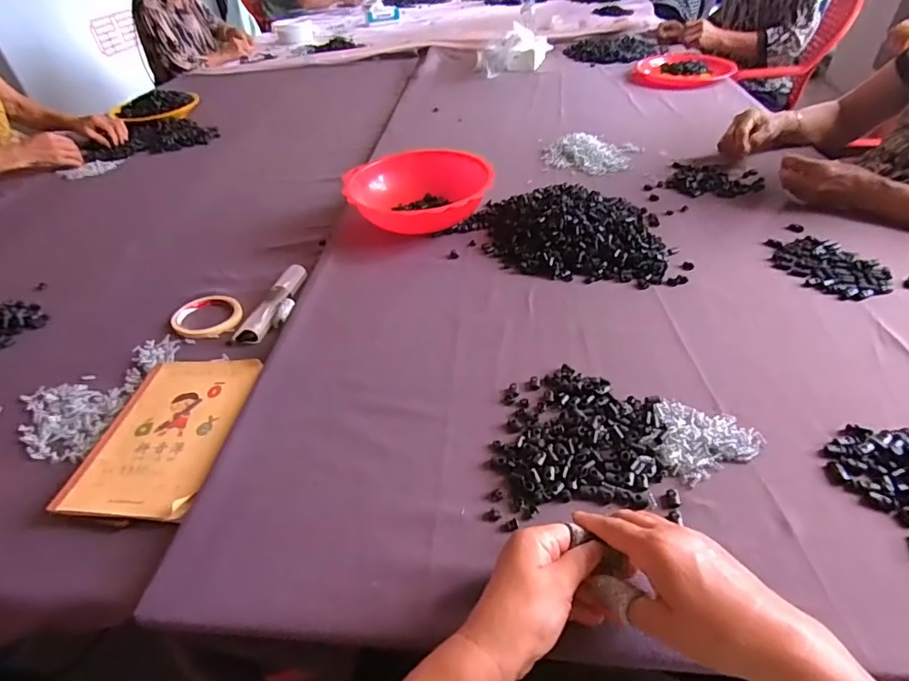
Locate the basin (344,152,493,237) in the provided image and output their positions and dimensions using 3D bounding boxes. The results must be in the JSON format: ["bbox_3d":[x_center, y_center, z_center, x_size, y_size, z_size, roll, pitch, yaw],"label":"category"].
[{"bbox_3d":[-0.052,-0.241,0.851,0.250,0.091,0.202,-12,42,-9],"label":"basin"}]

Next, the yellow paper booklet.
[{"bbox_3d":[-0.317,0.098,0.550,0.151,0.016,0.213,0,42,6],"label":"yellow paper booklet"}]

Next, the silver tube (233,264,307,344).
[{"bbox_3d":[-0.254,-0.057,0.720,0.060,0.020,0.159,8,43,14],"label":"silver tube"}]

